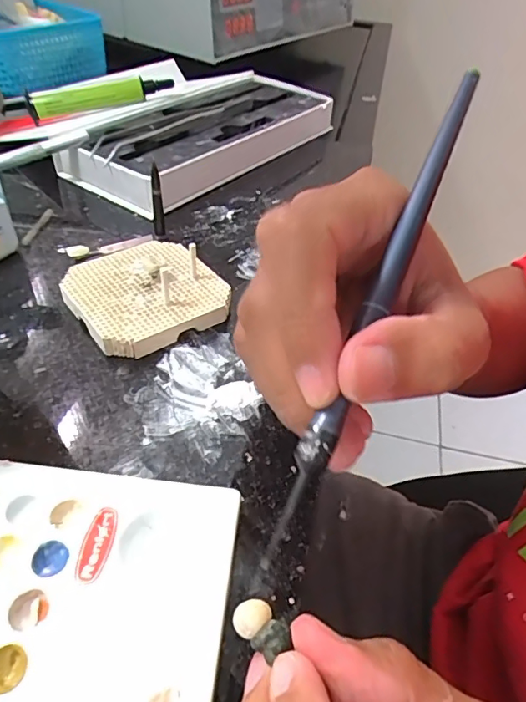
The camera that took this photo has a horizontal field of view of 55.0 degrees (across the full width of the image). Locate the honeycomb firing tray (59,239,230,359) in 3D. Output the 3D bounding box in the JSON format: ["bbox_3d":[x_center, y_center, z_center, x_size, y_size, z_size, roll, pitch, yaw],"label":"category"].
[{"bbox_3d":[-0.056,-0.028,0.241,0.066,0.013,0.065,-26,52,-30],"label":"honeycomb firing tray"}]

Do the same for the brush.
[{"bbox_3d":[0.032,-0.017,0.139,0.010,0.004,0.154,22,76,20],"label":"brush"}]

